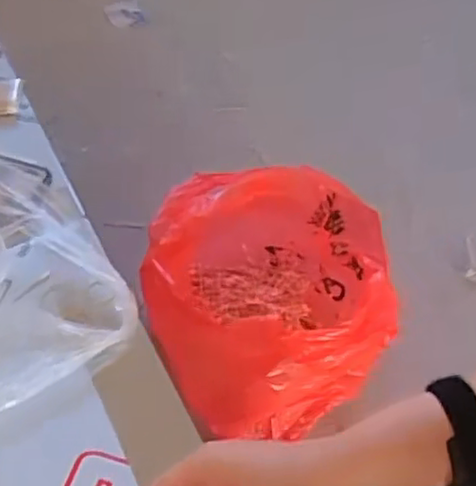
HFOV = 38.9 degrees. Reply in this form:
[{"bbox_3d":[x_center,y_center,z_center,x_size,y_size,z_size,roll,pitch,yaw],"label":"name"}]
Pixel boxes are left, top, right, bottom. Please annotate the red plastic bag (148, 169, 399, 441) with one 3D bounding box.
[{"bbox_3d":[0.050,0.078,1.003,0.327,0.289,0.393,2,54,4],"label":"red plastic bag"}]

